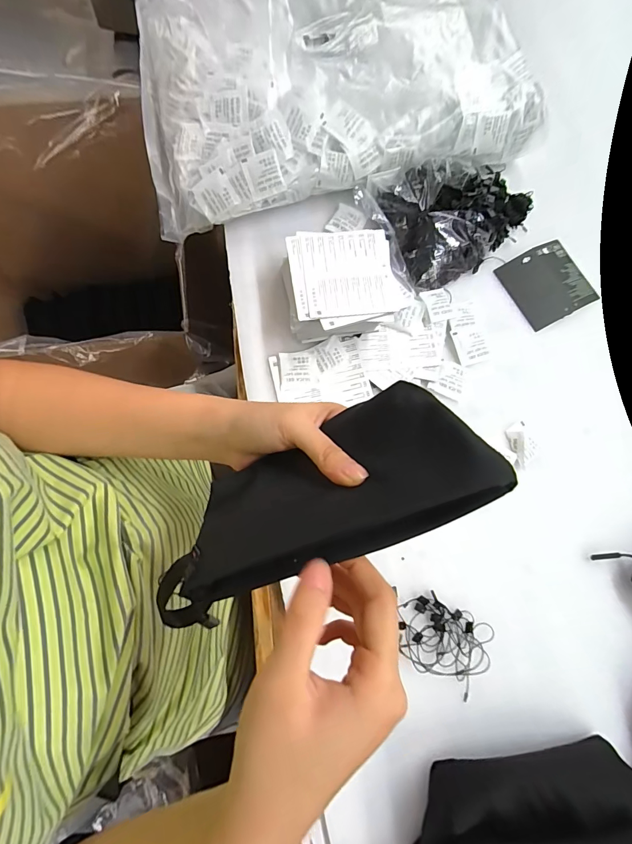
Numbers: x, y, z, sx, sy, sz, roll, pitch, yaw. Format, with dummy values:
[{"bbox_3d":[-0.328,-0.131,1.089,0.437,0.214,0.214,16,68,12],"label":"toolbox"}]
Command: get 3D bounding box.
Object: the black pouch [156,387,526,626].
[{"bbox_3d":[-0.008,0.046,0.231,0.210,0.019,0.086,-27,52,14],"label":"black pouch"}]

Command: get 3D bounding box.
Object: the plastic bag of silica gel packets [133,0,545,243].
[{"bbox_3d":[0.008,-0.434,0.466,0.447,0.082,0.351,-12,77,-5],"label":"plastic bag of silica gel packets"}]

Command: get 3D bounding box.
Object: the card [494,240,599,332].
[{"bbox_3d":[0.277,-0.165,0.455,0.089,0.007,0.090,-25,78,-8],"label":"card"}]

